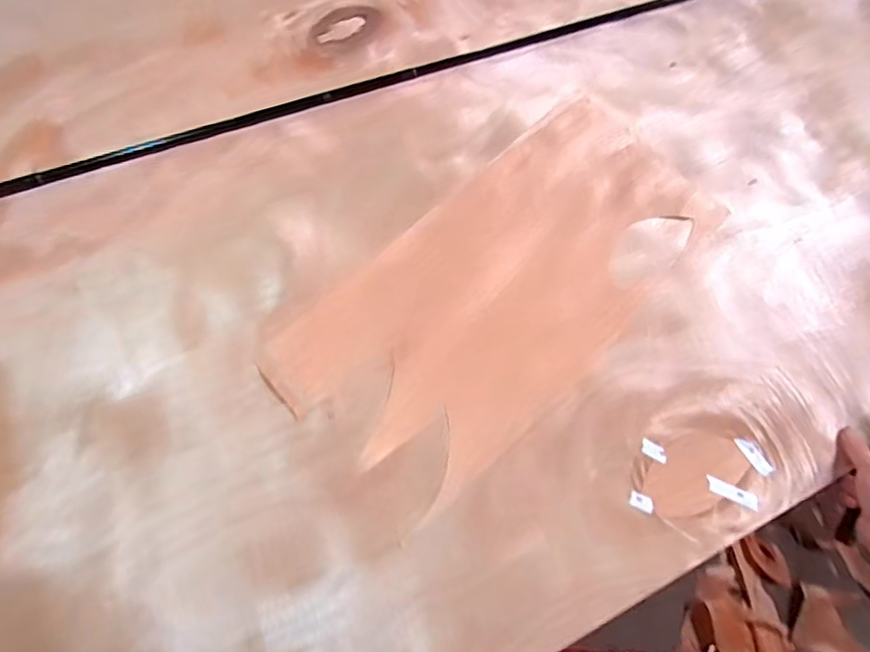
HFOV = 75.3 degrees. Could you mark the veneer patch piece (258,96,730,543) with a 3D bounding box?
[{"bbox_3d":[0.071,-0.048,0.637,0.497,0.008,0.260,-42,75,-9],"label":"veneer patch piece"}]

